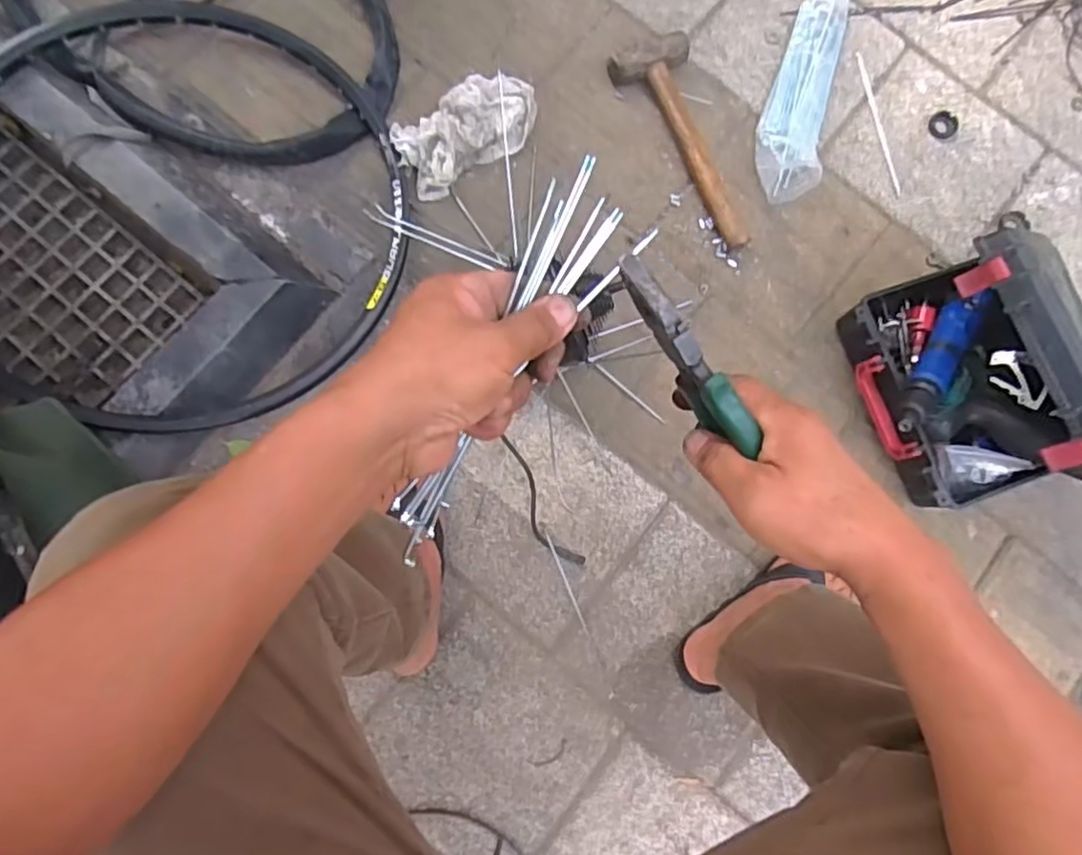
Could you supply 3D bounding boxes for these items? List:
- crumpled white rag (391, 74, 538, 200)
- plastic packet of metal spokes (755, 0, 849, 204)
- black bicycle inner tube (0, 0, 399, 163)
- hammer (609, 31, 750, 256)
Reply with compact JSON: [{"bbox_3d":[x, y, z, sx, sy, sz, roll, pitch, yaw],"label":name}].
[{"bbox_3d":[-0.094,-0.395,0.883,0.203,0.053,0.098,-33,85,-6],"label":"crumpled white rag"},{"bbox_3d":[0.365,-0.469,0.933,0.089,0.026,0.322,14,80,-1],"label":"plastic packet of metal spokes"},{"bbox_3d":[-0.471,-0.572,0.878,0.591,0.044,0.356,31,80,2],"label":"black bicycle inner tube"},{"bbox_3d":[0.188,-0.388,0.906,0.111,0.044,0.323,-19,84,-5],"label":"hammer"}]

